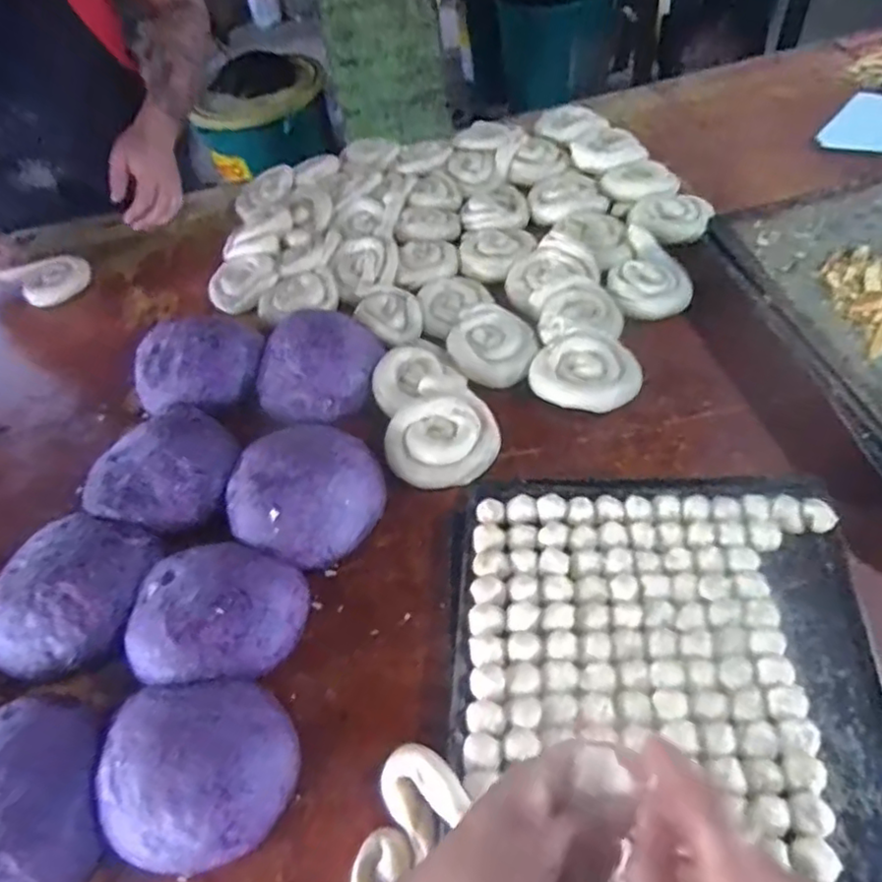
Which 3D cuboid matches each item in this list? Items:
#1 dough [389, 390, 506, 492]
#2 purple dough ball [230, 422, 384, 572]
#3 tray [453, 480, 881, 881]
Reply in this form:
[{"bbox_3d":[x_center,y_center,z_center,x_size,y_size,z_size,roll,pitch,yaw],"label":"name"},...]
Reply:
[{"bbox_3d":[0.002,-0.004,0.692,0.121,0.034,0.106,-20,53,-6],"label":"dough"},{"bbox_3d":[-0.140,0.051,0.652,0.155,0.060,0.149,-4,53,6],"label":"purple dough ball"},{"bbox_3d":[0.176,0.220,0.473,0.327,0.031,0.442,1,54,7],"label":"tray"}]

